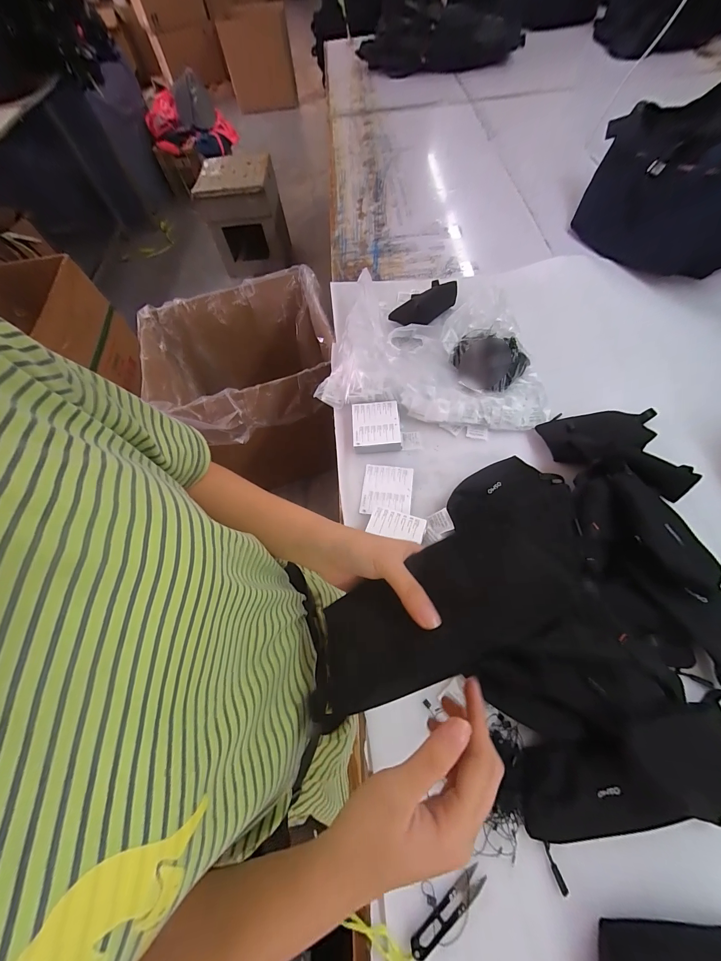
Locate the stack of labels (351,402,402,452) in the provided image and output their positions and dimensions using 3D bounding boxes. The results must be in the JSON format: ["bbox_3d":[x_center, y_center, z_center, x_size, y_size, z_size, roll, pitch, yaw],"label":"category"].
[{"bbox_3d":[0.031,-0.105,0.656,0.095,0.031,0.101,-3,63,3],"label":"stack of labels"}]

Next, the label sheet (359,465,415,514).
[{"bbox_3d":[0.048,0.016,0.607,0.088,0.007,0.100,5,64,7],"label":"label sheet"}]

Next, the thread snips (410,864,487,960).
[{"bbox_3d":[0.098,0.480,0.369,0.102,0.011,0.024,-33,65,-12],"label":"thread snips"}]

